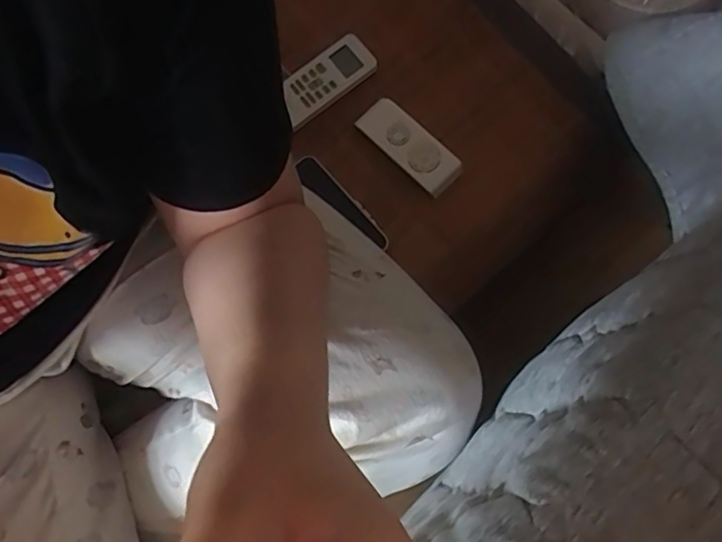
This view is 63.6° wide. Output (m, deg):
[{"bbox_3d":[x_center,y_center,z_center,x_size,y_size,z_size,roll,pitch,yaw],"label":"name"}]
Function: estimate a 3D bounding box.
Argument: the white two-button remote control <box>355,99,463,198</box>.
[{"bbox_3d":[0.053,-0.140,0.647,0.049,0.022,0.125,-43,80,-9],"label":"white two-button remote control"}]

